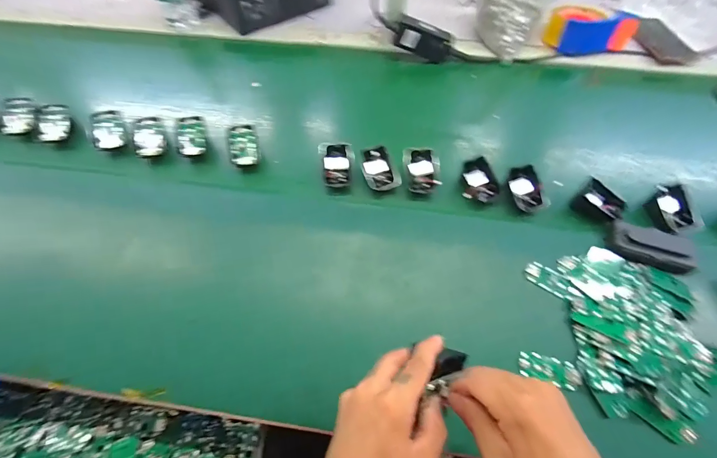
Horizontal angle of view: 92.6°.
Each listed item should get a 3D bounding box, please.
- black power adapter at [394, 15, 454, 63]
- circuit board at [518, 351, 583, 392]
[{"bbox_3d":[0.128,-0.373,0.678,0.118,0.055,0.031,16,61,-16],"label":"black power adapter"},{"bbox_3d":[0.224,0.166,0.402,0.065,0.011,0.031,12,60,8],"label":"circuit board"}]

